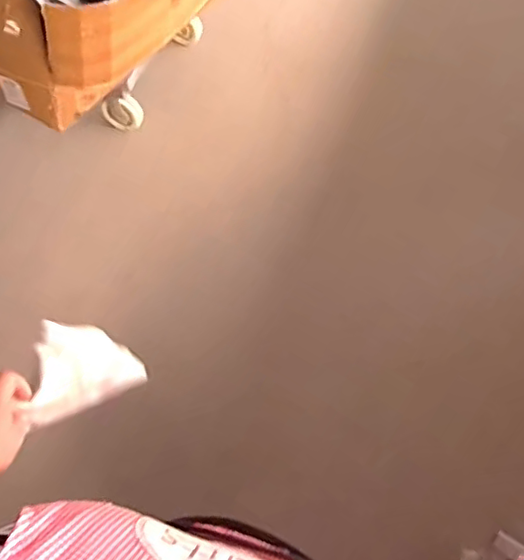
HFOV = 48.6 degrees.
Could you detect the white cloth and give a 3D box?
[{"bbox_3d":[-0.257,0.119,0.796,0.147,0.123,0.102,-37,66,-19],"label":"white cloth"}]

